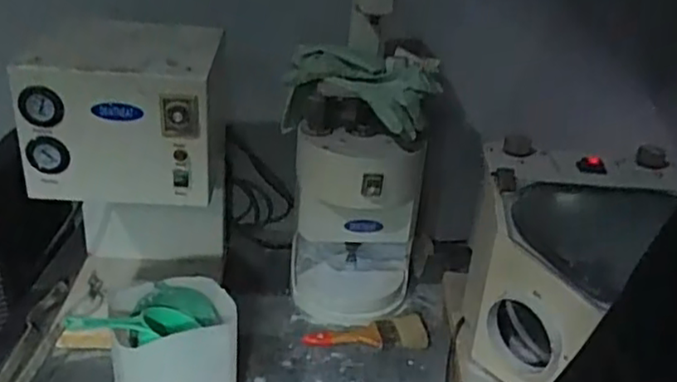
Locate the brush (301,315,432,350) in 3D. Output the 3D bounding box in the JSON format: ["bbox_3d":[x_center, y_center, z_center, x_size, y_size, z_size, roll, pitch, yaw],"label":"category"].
[{"bbox_3d":[0.051,0.236,1.089,0.207,0.014,0.075,-2,28,-13],"label":"brush"}]

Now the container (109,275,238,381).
[{"bbox_3d":[-0.218,0.230,0.893,0.147,0.182,0.148,-4,28,-17],"label":"container"}]

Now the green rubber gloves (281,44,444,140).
[{"bbox_3d":[0.030,-0.166,1.084,0.234,0.124,0.133,5,27,0],"label":"green rubber gloves"}]

